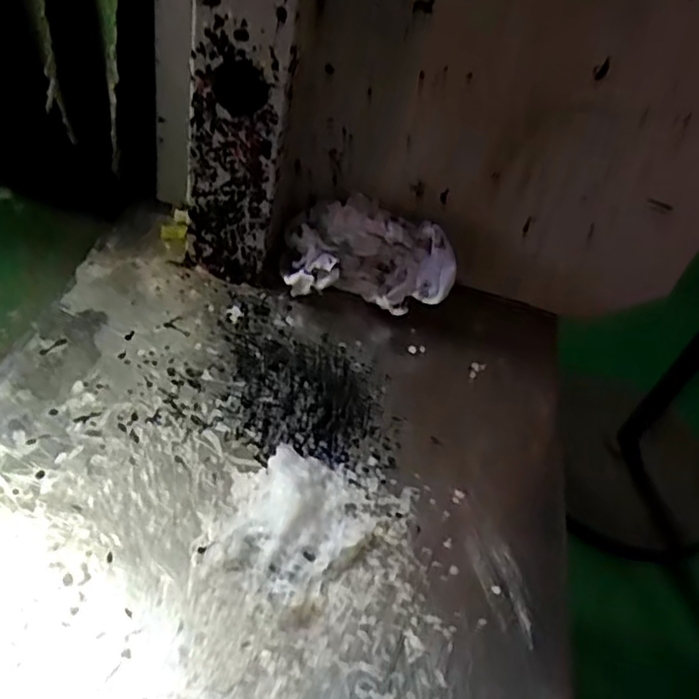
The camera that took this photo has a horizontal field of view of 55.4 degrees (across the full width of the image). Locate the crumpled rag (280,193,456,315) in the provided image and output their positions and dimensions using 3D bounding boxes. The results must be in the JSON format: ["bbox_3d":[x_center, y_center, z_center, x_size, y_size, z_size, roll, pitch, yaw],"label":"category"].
[{"bbox_3d":[0.008,-0.043,0.323,0.080,0.047,0.035,11,45,-2],"label":"crumpled rag"}]

